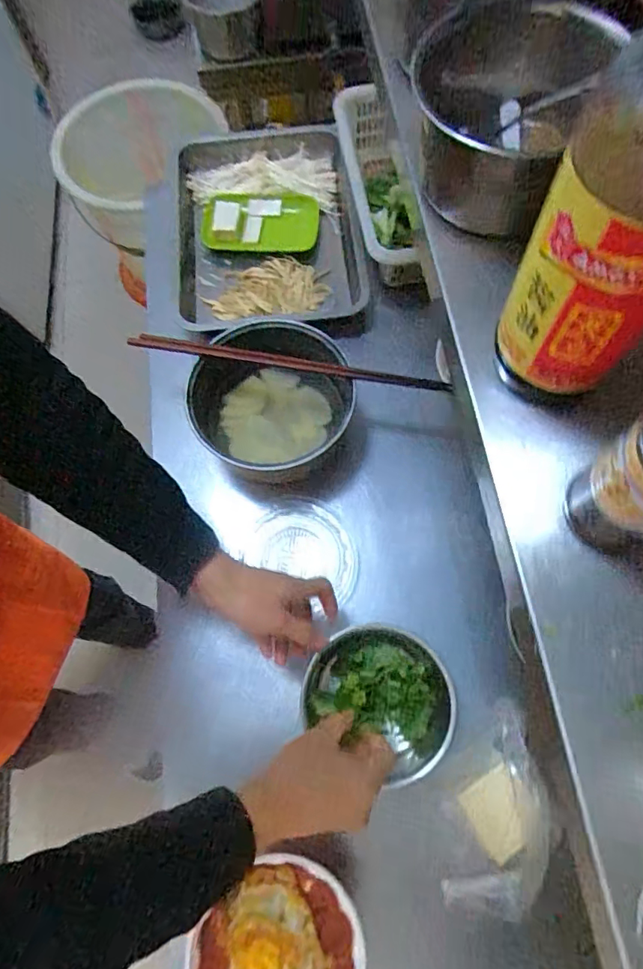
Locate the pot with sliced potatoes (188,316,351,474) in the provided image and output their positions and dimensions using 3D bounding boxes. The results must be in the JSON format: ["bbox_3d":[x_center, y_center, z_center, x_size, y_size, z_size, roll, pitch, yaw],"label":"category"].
[{"bbox_3d":[-0.062,-0.107,0.677,0.205,0.126,0.207,0,71,1],"label":"pot with sliced potatoes"}]

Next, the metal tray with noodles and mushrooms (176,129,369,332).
[{"bbox_3d":[-0.089,-0.417,0.828,0.290,0.043,0.387,-6,71,-1],"label":"metal tray with noodles and mushrooms"}]

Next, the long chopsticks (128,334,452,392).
[{"bbox_3d":[-0.043,-0.152,0.639,0.397,0.014,0.020,10,71,5],"label":"long chopsticks"}]

